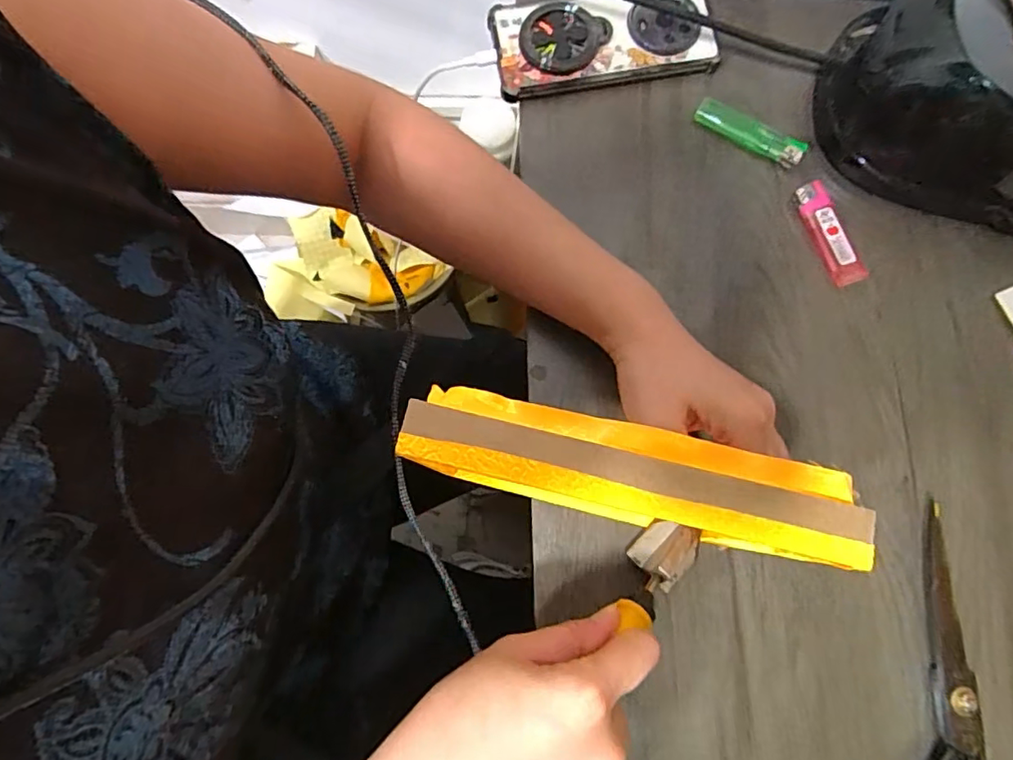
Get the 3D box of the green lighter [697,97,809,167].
[{"bbox_3d":[0.179,-0.182,0.416,0.082,0.015,0.020,33,80,7],"label":"green lighter"}]

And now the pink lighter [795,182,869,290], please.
[{"bbox_3d":[0.226,-0.103,0.397,0.022,0.011,0.075,-21,79,-4],"label":"pink lighter"}]

